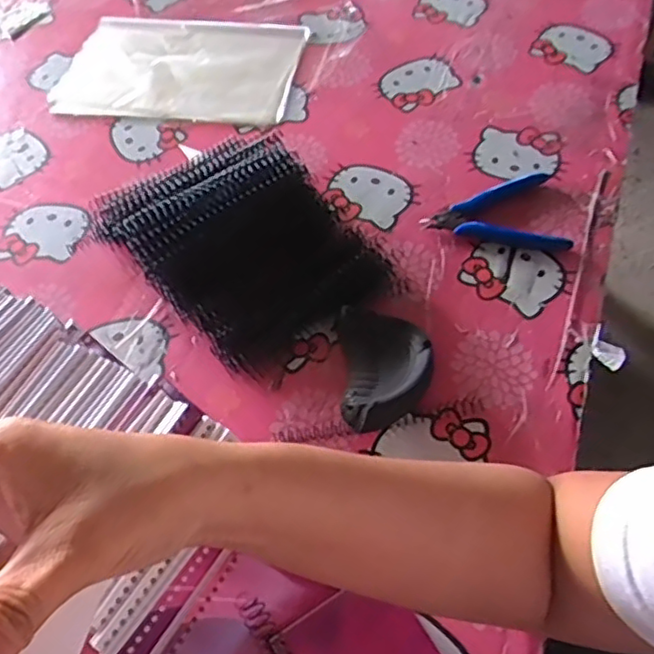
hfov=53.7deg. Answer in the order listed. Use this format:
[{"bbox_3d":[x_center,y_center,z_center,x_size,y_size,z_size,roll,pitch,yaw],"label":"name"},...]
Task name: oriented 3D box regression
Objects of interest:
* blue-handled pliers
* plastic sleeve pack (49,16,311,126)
[{"bbox_3d":[0.156,-0.113,0.583,0.124,0.012,0.093,9,57,11],"label":"blue-handled pliers"},{"bbox_3d":[-0.164,-0.297,0.722,0.262,0.014,0.172,7,57,9],"label":"plastic sleeve pack"}]

